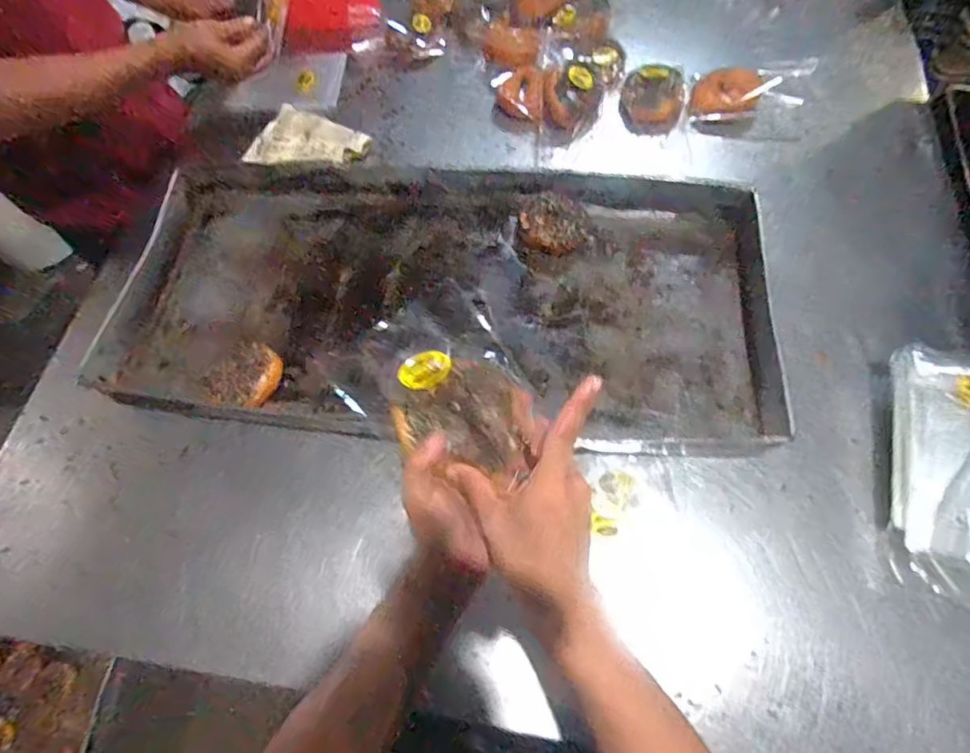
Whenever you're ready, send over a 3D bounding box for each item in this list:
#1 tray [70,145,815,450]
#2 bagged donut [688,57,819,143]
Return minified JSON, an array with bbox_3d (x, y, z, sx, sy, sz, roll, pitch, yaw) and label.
[{"bbox_3d":[-0.055,-0.117,0.678,0.831,0.061,0.399,5,65,5],"label":"tray"},{"bbox_3d":[0.410,-0.432,0.807,0.165,0.039,0.143,14,66,8],"label":"bagged donut"}]

